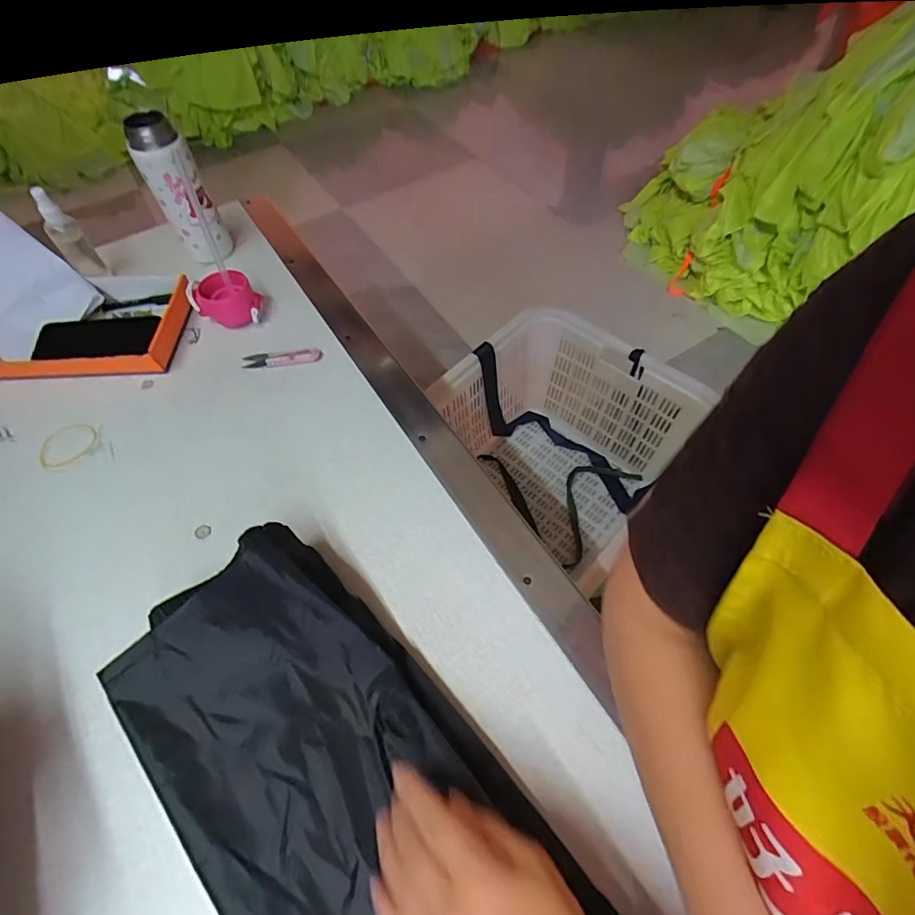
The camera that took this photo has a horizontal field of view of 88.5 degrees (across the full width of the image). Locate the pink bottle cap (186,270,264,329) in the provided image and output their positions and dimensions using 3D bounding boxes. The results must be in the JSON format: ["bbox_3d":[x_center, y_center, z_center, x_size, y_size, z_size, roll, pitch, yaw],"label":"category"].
[{"bbox_3d":[-0.313,-0.213,0.637,0.086,0.053,0.054,-4,59,-1],"label":"pink bottle cap"}]

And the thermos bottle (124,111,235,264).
[{"bbox_3d":[-0.383,-0.367,0.656,0.070,0.178,0.054,-30,63,-16],"label":"thermos bottle"}]

